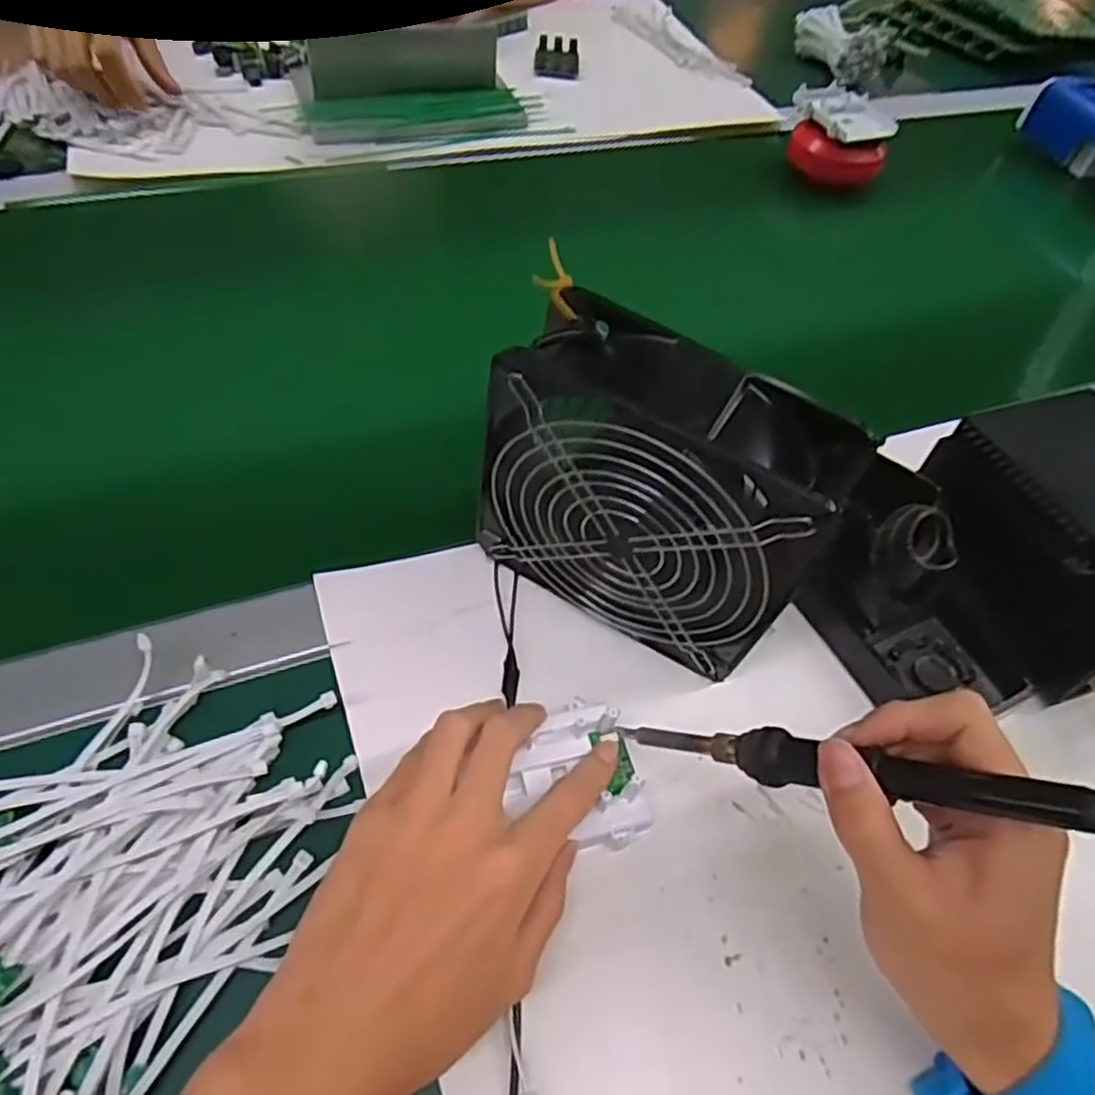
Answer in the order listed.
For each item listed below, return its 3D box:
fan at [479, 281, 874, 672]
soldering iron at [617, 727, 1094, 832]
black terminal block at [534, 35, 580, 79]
[{"bbox_3d":[0.047,-0.021,0.350,0.145,0.152,0.059,27,56,14],"label":"fan"},{"bbox_3d":[0.110,0.080,0.276,0.208,0.017,0.020,-4,40,46],"label":"soldering iron"},{"bbox_3d":[0.011,-0.526,0.802,0.047,0.015,0.056,3,54,-4],"label":"black terminal block"}]

